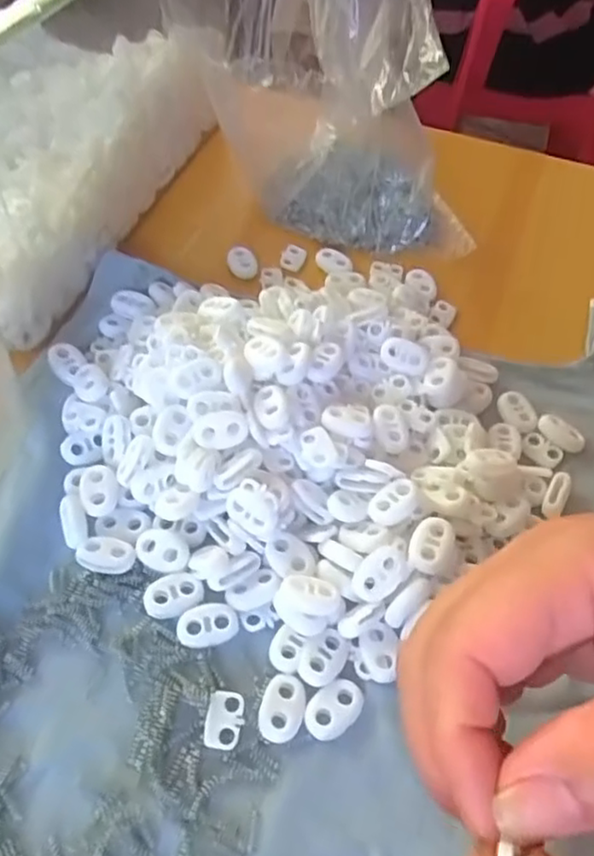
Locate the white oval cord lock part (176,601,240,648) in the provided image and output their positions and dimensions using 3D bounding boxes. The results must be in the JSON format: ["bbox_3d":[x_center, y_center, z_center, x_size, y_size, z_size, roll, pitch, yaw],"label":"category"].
[{"bbox_3d":[-0.033,0.072,0.237,0.022,0.004,0.016,-8,56,-8],"label":"white oval cord lock part"}]

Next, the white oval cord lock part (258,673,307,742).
[{"bbox_3d":[-0.005,0.096,0.221,0.015,0.004,0.021,15,56,8],"label":"white oval cord lock part"}]

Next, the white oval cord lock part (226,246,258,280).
[{"bbox_3d":[-0.030,-0.092,0.358,0.015,0.007,0.019,-8,56,-8],"label":"white oval cord lock part"}]

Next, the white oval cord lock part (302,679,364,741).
[{"bbox_3d":[0.013,0.096,0.221,0.022,0.004,0.015,-35,63,-23],"label":"white oval cord lock part"}]

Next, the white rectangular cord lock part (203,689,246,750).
[{"bbox_3d":[-0.025,0.099,0.219,0.012,0.004,0.018,10,55,4],"label":"white rectangular cord lock part"}]

